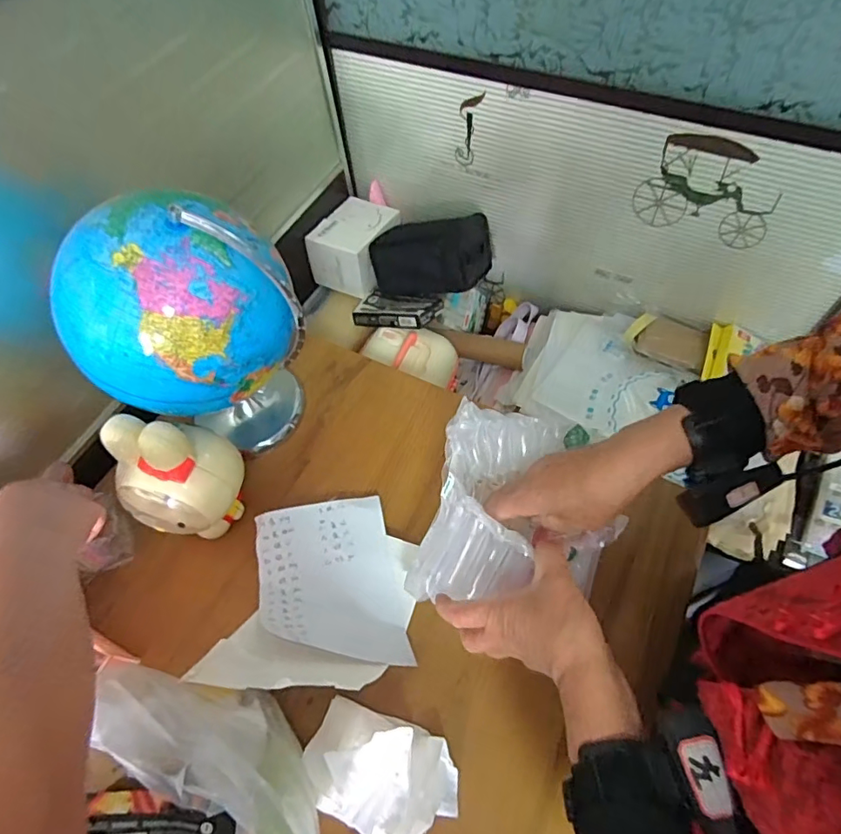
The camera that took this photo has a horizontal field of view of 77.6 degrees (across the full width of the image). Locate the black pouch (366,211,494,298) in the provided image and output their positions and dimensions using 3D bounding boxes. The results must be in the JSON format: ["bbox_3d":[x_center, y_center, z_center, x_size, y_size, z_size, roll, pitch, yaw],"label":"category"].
[{"bbox_3d":[0.020,-0.275,0.903,0.210,0.091,0.105,-3,60,2],"label":"black pouch"}]

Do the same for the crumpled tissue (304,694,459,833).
[{"bbox_3d":[-0.037,0.324,0.476,0.144,0.059,0.095,15,62,12],"label":"crumpled tissue"}]

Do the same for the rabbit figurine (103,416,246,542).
[{"bbox_3d":[-0.252,0.067,0.555,0.096,0.173,0.121,35,68,21],"label":"rabbit figurine"}]

